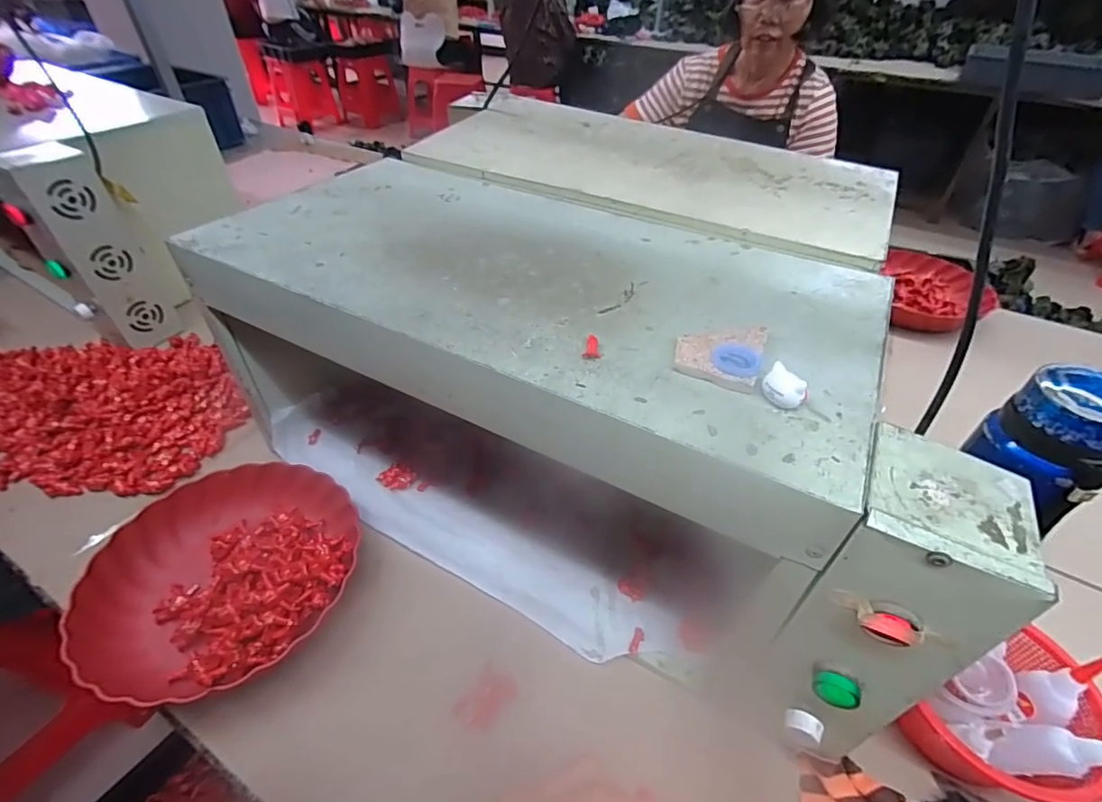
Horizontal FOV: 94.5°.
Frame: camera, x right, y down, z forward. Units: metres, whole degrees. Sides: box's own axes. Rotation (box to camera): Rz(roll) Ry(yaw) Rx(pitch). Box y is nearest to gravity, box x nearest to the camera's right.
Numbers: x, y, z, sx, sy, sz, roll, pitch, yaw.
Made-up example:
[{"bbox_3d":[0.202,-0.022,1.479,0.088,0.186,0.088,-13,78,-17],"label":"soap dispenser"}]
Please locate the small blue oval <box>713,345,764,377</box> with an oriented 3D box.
[{"bbox_3d":[0.123,-0.029,0.337,0.031,0.004,0.034,10,44,9],"label":"small blue oval"}]

